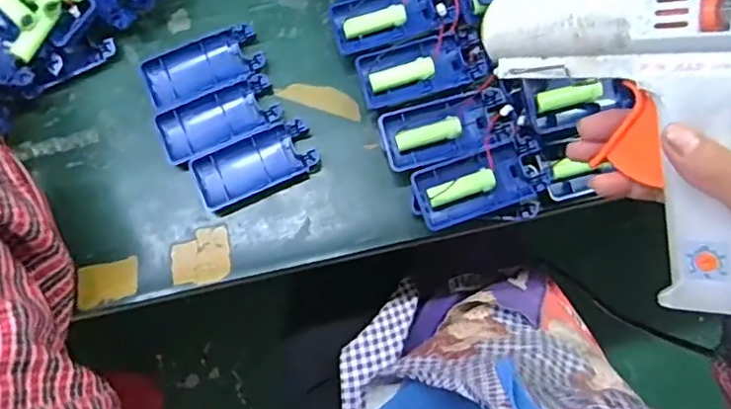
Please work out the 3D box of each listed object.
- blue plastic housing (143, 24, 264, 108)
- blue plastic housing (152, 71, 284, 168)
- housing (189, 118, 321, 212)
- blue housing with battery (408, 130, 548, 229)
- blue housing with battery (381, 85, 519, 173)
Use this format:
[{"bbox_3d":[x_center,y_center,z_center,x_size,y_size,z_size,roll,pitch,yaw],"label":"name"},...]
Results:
[{"bbox_3d":[-0.127,-0.109,0.472,0.090,0.012,0.047,-21,79,-4],"label":"blue plastic housing"},{"bbox_3d":[-0.113,-0.066,0.464,0.093,0.013,0.043,-24,79,-5],"label":"blue plastic housing"},{"bbox_3d":[-0.083,-0.030,0.457,0.091,0.013,0.045,-22,79,-4],"label":"housing"},{"bbox_3d":[0.081,-0.015,0.441,0.098,0.035,0.048,-18,79,-4],"label":"blue housing with battery"},{"bbox_3d":[0.059,-0.053,0.445,0.093,0.032,0.044,-13,78,-3],"label":"blue housing with battery"}]

